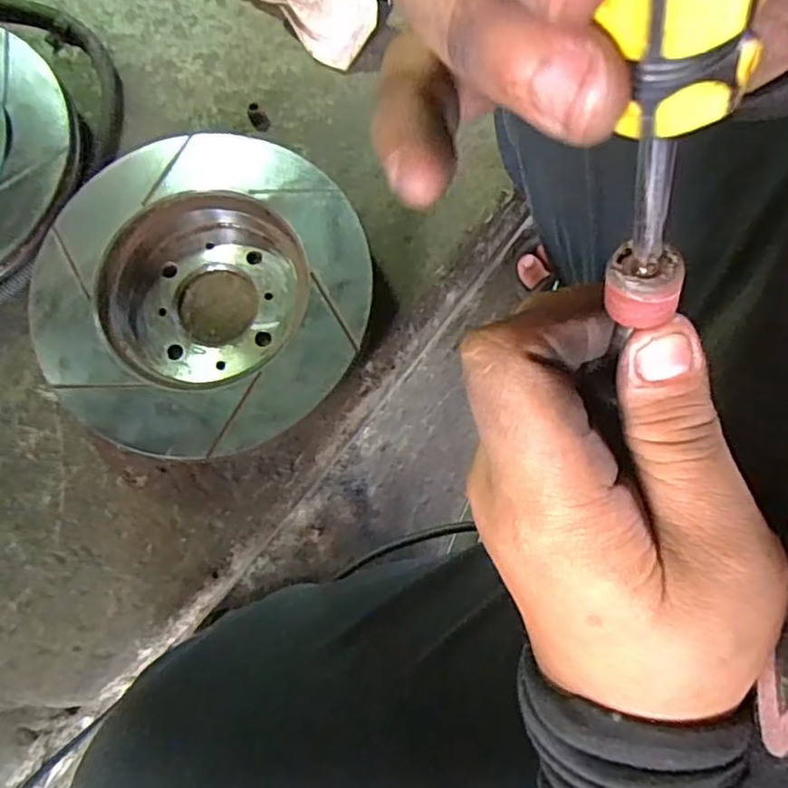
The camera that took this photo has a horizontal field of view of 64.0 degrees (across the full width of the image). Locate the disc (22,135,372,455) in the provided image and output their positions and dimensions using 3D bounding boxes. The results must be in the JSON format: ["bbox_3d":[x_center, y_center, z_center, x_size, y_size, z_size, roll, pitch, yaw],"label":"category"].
[{"bbox_3d":[-0.144,-0.073,0.491,0.240,0.059,0.240,0,77,2],"label":"disc"}]

